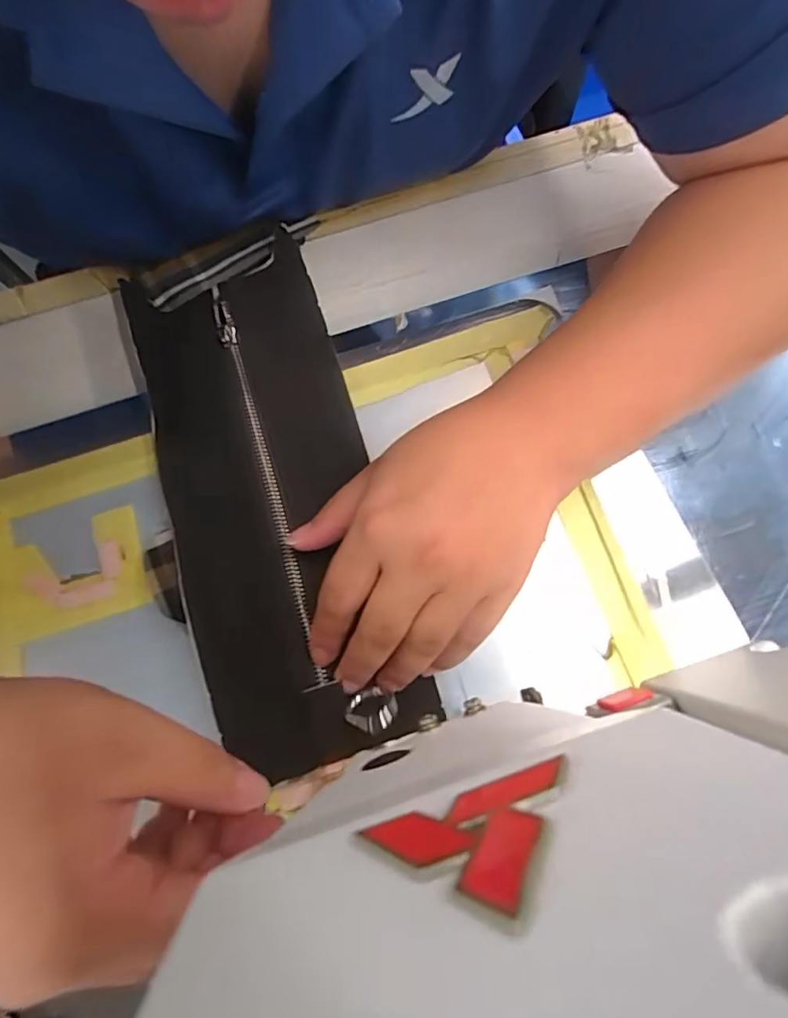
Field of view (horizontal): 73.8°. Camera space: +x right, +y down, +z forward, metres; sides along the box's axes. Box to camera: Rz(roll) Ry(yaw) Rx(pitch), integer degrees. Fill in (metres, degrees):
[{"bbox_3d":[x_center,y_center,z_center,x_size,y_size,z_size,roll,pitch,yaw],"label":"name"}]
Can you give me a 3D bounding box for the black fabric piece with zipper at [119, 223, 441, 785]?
[{"bbox_3d":[-0.074,-0.020,0.296,0.118,0.024,0.304,-12,77,-2],"label":"black fabric piece with zipper"}]

